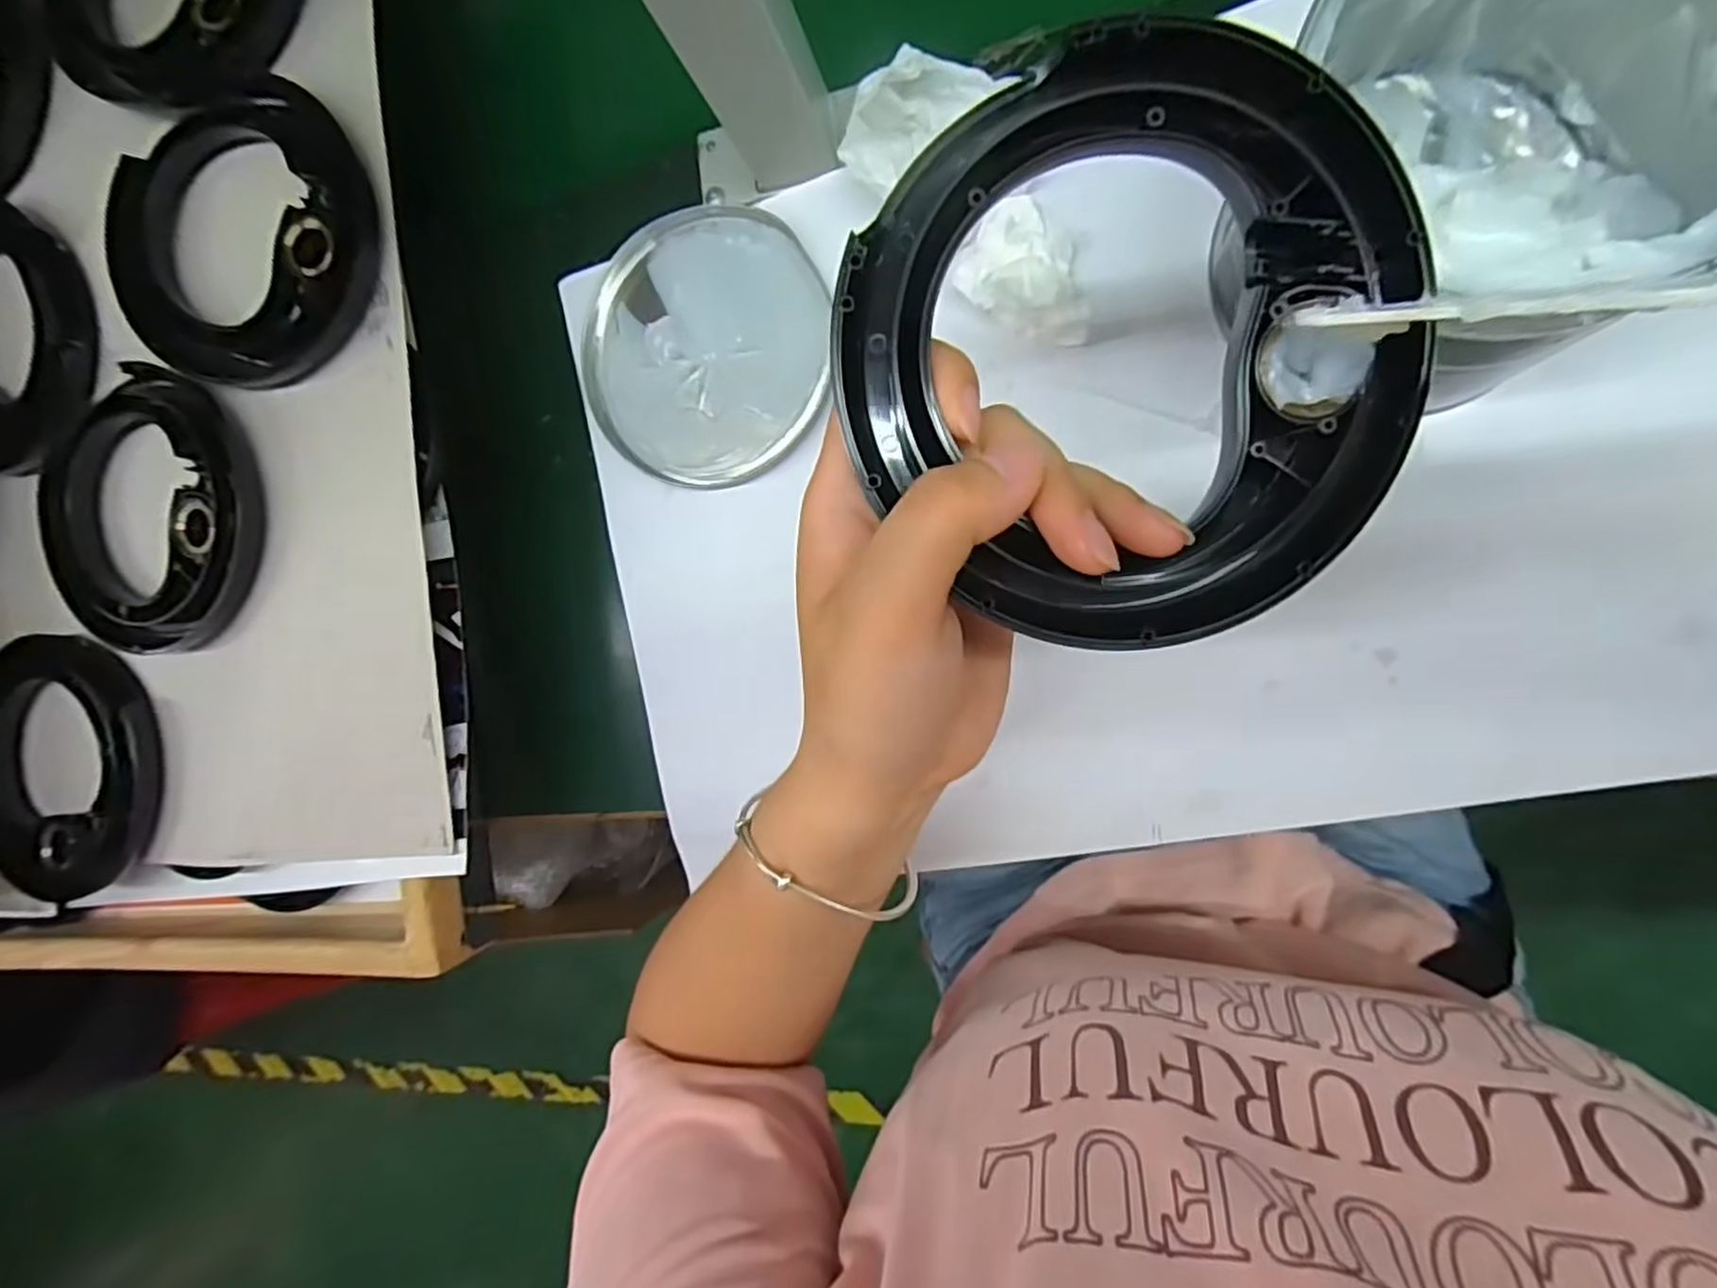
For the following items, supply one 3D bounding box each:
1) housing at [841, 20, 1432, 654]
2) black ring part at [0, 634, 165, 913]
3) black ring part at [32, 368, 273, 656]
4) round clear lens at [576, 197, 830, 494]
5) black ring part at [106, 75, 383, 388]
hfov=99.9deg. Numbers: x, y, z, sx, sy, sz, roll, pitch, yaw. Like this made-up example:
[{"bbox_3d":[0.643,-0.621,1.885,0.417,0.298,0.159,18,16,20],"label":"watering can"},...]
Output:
[{"bbox_3d":[0.064,-0.066,0.166,0.128,0.028,0.128,0,89,8],"label":"housing"},{"bbox_3d":[-0.414,0.064,0.375,0.131,0.013,0.131,0,91,15],"label":"black ring part"},{"bbox_3d":[-0.338,-0.062,0.346,0.132,0.016,0.132,25,97,13],"label":"black ring part"},{"bbox_3d":[-0.075,-0.146,0.356,0.125,0.018,0.131,0,91,15],"label":"round clear lens"},{"bbox_3d":[-0.277,-0.186,0.324,0.130,0.014,0.130,0,91,15],"label":"black ring part"}]

